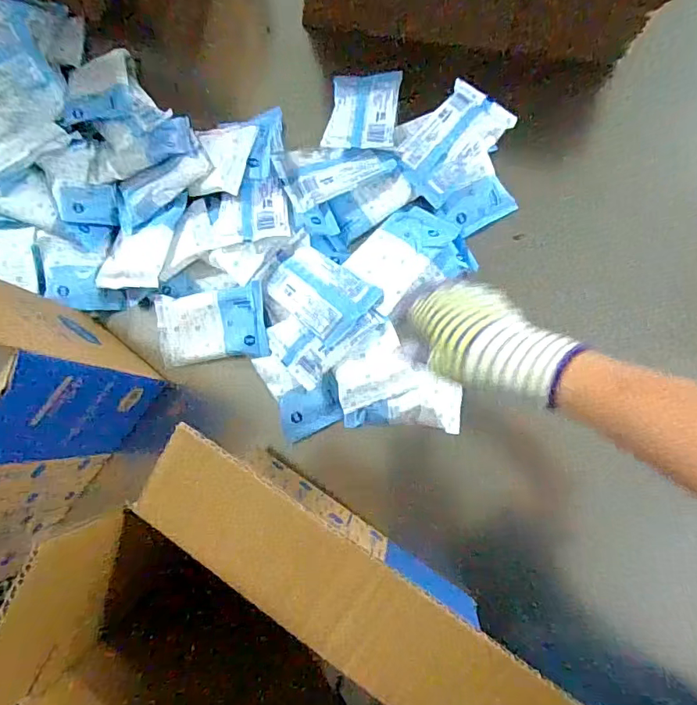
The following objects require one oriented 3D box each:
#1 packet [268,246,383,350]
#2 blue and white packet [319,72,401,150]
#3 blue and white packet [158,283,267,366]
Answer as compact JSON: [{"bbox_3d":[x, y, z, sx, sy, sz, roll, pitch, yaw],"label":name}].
[{"bbox_3d":[-0.030,-0.066,0.547,0.108,0.024,0.081,42,86,9],"label":"packet"},{"bbox_3d":[0.018,-0.295,0.605,0.082,0.022,0.120,5,68,6],"label":"blue and white packet"},{"bbox_3d":[-0.156,-0.030,0.564,0.123,0.016,0.080,-9,81,2],"label":"blue and white packet"}]

